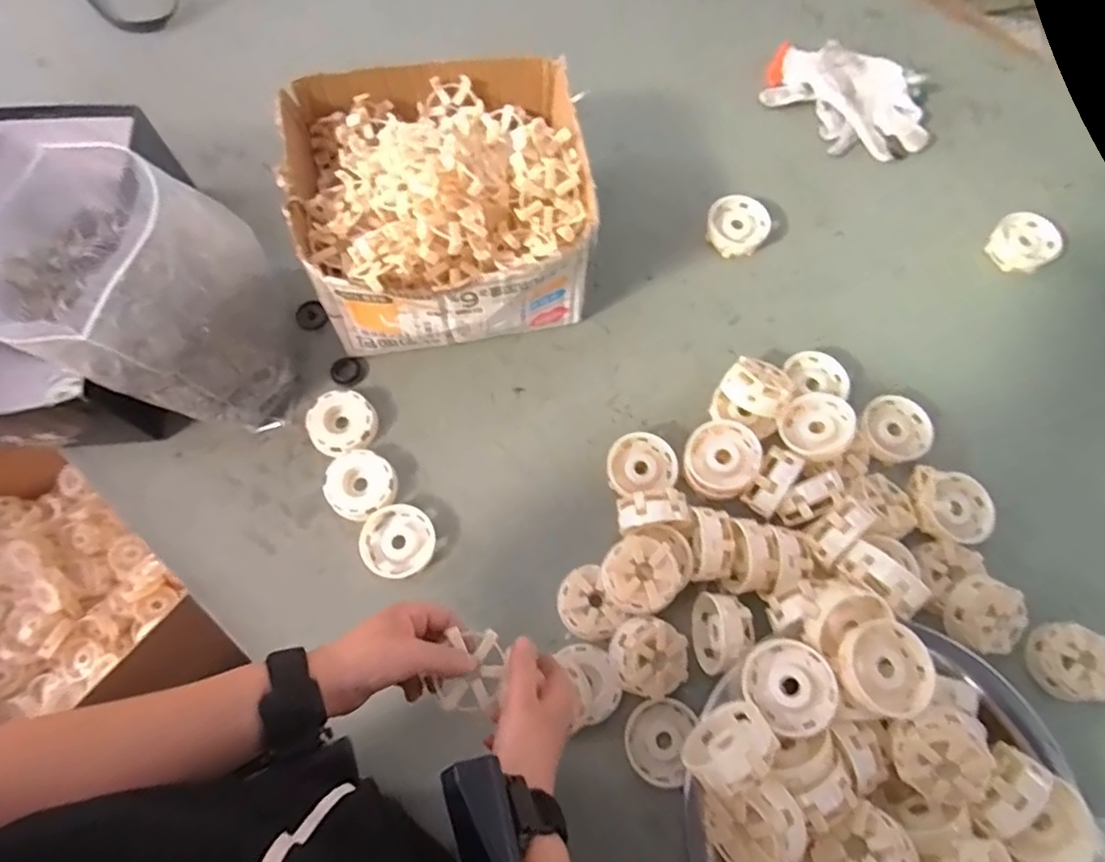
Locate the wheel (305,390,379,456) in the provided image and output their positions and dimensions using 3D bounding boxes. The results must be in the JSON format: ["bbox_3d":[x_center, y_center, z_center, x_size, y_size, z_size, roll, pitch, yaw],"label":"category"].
[{"bbox_3d":[-0.214,-0.008,0.648,0.066,0.019,0.064,1,71,-2],"label":"wheel"}]

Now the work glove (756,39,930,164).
[{"bbox_3d":[0.377,-0.427,0.816,0.138,0.029,0.215,-43,77,-15],"label":"work glove"}]

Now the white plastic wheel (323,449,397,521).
[{"bbox_3d":[-0.190,0.054,0.630,0.066,0.016,0.067,1,71,-2],"label":"white plastic wheel"}]

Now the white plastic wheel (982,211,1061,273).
[{"bbox_3d":[0.556,-0.220,0.752,0.079,0.032,0.066,-31,75,-12],"label":"white plastic wheel"}]

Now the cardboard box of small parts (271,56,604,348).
[{"bbox_3d":[-0.108,-0.228,0.644,0.275,0.182,0.265,-16,72,-8],"label":"cardboard box of small parts"}]

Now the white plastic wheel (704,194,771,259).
[{"bbox_3d":[0.218,-0.240,0.747,0.070,0.020,0.075,1,71,-2],"label":"white plastic wheel"}]

